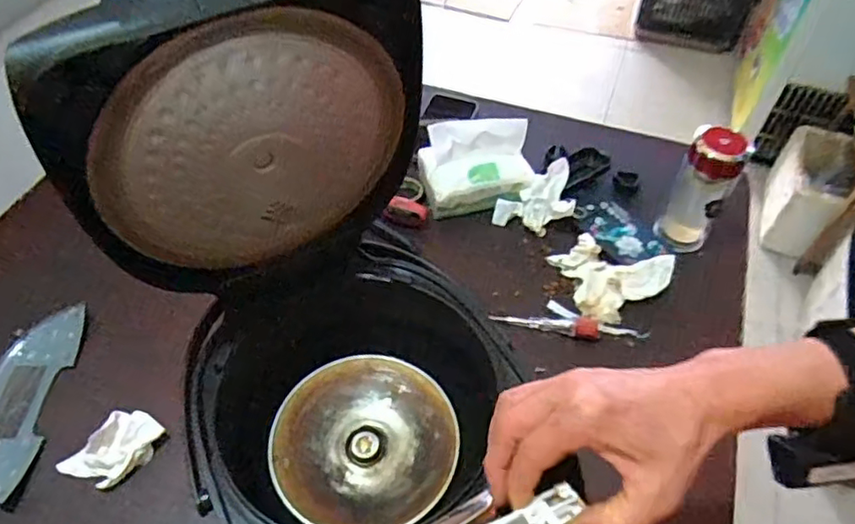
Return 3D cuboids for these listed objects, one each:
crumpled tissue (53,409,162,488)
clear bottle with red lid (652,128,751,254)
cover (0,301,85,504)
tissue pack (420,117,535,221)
[{"bbox_3d":[-0.316,0.190,0.616,0.097,0.047,0.050,-32,59,-24],"label":"crumpled tissue"},{"bbox_3d":[0.331,-0.083,0.752,0.058,0.160,0.048,30,57,20],"label":"clear bottle with red lid"},{"bbox_3d":[-0.439,0.145,0.659,0.076,0.025,0.211,2,52,0],"label":"cover"},{"bbox_3d":[0.066,-0.127,0.822,0.143,0.106,0.074,-6,52,-7],"label":"tissue pack"}]

